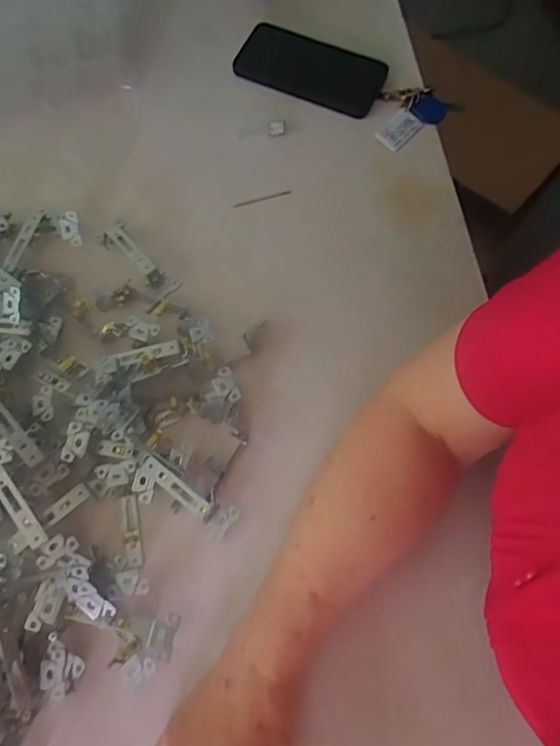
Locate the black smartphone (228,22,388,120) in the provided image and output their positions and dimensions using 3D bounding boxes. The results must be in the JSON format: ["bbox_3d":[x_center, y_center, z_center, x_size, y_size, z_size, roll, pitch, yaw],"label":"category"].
[{"bbox_3d":[0.035,-0.342,0.536,0.163,0.014,0.085,24,75,8],"label":"black smartphone"}]

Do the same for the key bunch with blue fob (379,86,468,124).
[{"bbox_3d":[0.151,-0.292,0.521,0.085,0.016,0.038,25,75,8],"label":"key bunch with blue fob"}]

